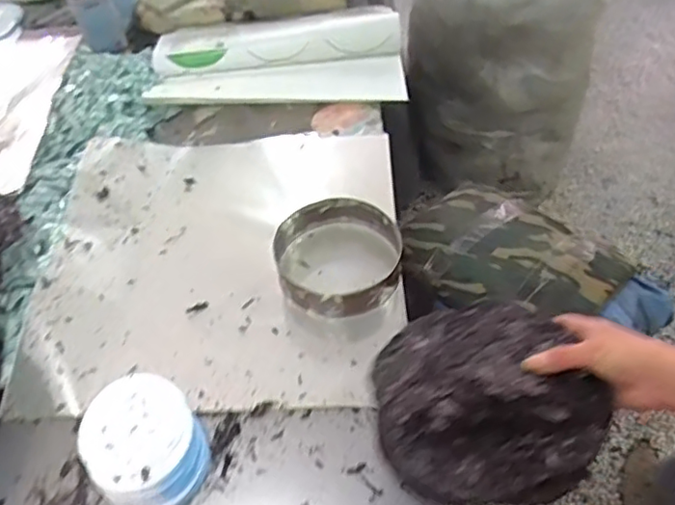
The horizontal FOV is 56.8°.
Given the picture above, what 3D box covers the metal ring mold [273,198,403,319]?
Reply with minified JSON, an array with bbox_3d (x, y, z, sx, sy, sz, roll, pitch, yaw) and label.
[{"bbox_3d":[0.000,0.005,0.890,0.177,0.060,0.174,-3,50,4],"label":"metal ring mold"}]

